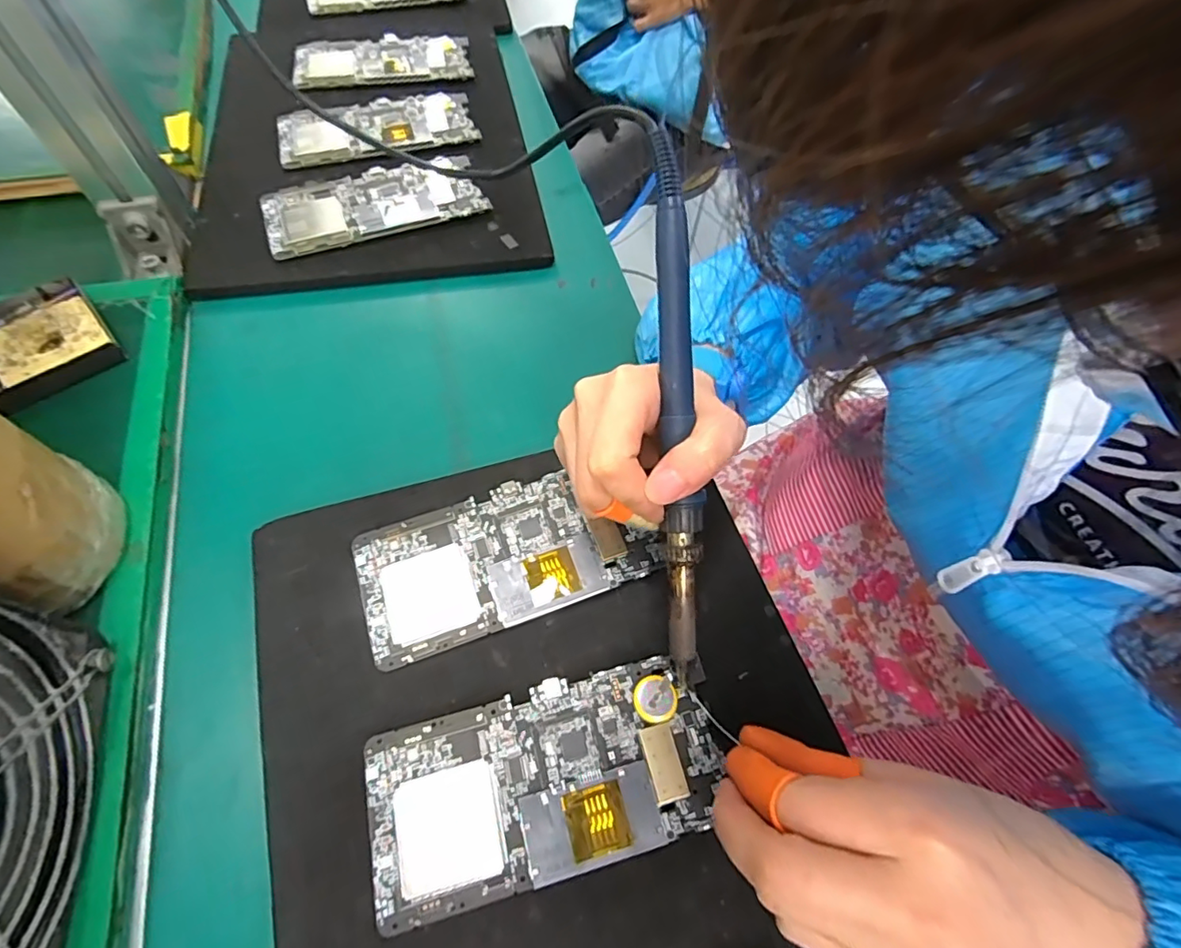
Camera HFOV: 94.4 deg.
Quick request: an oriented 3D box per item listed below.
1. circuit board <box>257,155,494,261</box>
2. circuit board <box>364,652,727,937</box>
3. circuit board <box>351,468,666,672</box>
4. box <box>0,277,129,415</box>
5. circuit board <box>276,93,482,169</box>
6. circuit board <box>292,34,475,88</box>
[{"bbox_3d":[-0.161,-0.203,0.404,0.154,0.014,0.073,-20,63,-15],"label":"circuit board"},{"bbox_3d":[-0.018,0.131,0.237,0.147,0.008,0.072,-12,61,-11],"label":"circuit board"},{"bbox_3d":[-0.043,0.041,0.284,0.146,0.007,0.071,-17,62,-14],"label":"circuit board"},{"bbox_3d":[-0.322,-0.076,0.319,0.076,0.016,0.066,41,65,19],"label":"box"},{"bbox_3d":[-0.176,-0.289,0.451,0.155,0.008,0.071,-15,62,-13],"label":"circuit board"},{"bbox_3d":[-0.188,-0.377,0.494,0.153,0.008,0.068,-9,60,-9],"label":"circuit board"}]

